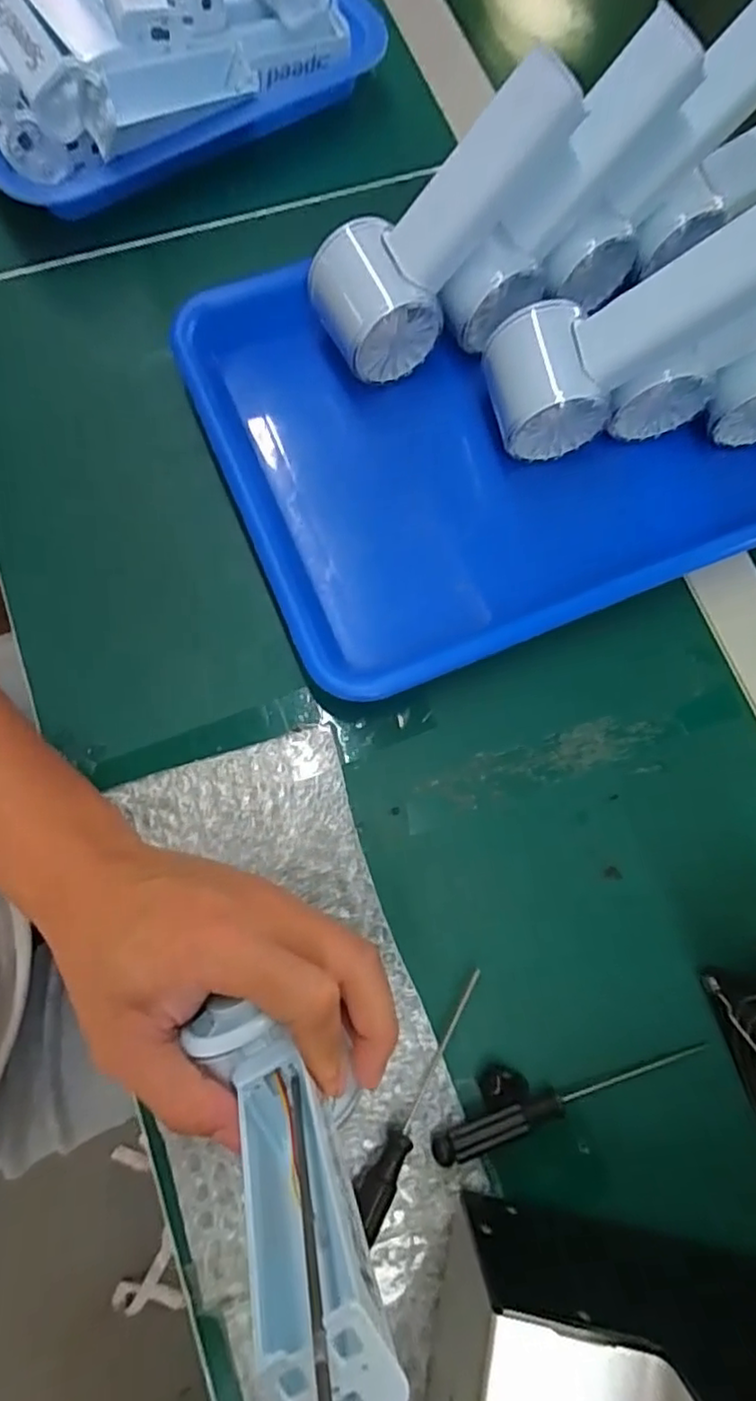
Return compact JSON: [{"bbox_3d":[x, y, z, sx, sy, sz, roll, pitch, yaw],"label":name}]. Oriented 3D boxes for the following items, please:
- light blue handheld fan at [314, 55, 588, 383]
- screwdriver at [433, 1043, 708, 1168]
[{"bbox_3d":[0.030,-0.235,0.314,0.145,0.051,0.053,-35,75,32],"label":"light blue handheld fan"},{"bbox_3d":[0.086,0.175,0.278,0.128,0.012,0.012,-16,76,-6],"label":"screwdriver"}]

